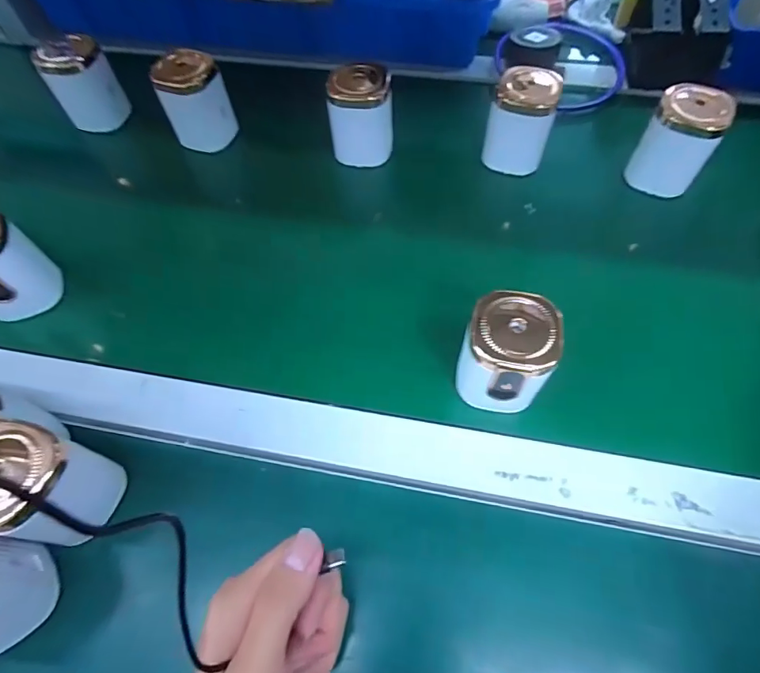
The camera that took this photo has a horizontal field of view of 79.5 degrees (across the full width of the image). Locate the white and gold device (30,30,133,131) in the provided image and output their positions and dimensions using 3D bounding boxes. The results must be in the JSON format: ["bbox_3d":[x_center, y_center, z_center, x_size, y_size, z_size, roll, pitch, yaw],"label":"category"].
[{"bbox_3d":[-0.307,-0.263,0.474,0.055,0.081,0.045,-11,62,-3],"label":"white and gold device"}]

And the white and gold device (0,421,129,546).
[{"bbox_3d":[-0.198,0.088,0.267,0.054,0.073,0.055,11,63,9],"label":"white and gold device"}]

